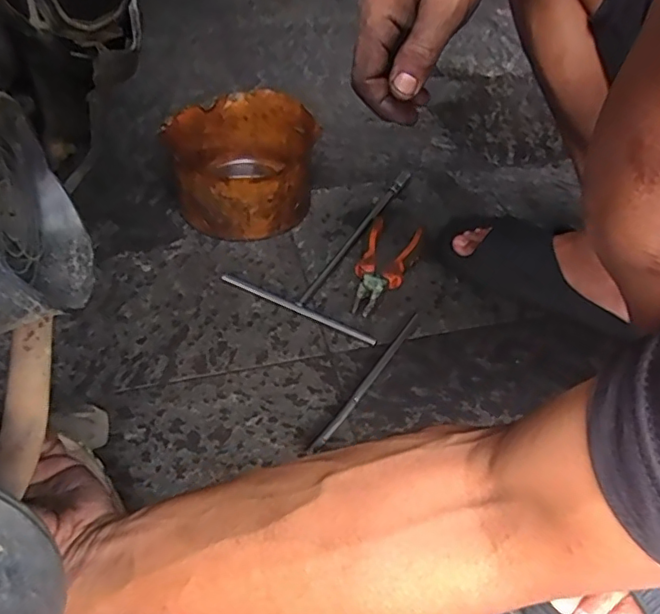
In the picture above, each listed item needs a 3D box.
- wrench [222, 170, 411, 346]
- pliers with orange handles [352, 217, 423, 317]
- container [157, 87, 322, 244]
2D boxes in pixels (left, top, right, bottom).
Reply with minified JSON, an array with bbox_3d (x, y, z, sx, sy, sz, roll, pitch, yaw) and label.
[{"bbox_3d":[0.029,-0.094,0.716,0.190,0.015,0.293,22,50,18],"label":"wrench"},{"bbox_3d":[0.065,-0.049,0.680,0.060,0.024,0.151,15,48,12],"label":"pliers with orange handles"},{"bbox_3d":[-0.111,-0.186,0.748,0.181,0.114,0.185,1,47,-1],"label":"container"}]

